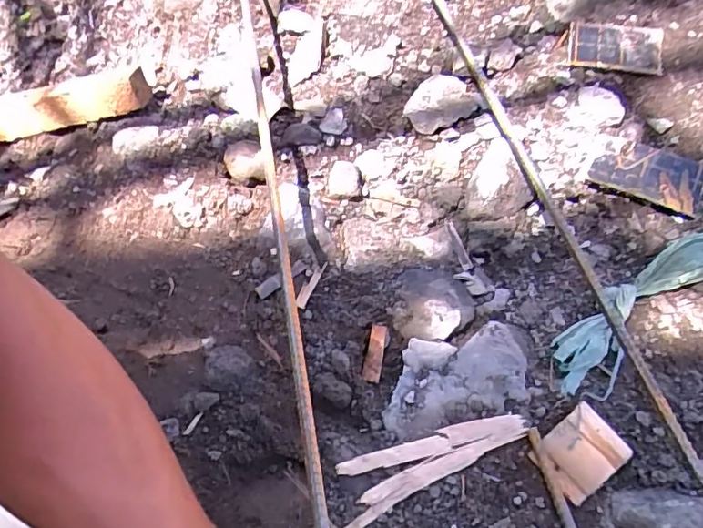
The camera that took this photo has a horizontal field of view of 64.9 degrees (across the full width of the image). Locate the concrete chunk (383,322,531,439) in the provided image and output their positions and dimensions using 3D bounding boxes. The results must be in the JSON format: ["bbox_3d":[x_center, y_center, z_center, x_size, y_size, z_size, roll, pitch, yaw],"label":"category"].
[{"bbox_3d":[0.096,0.105,0.515,0.138,0.017,0.078,-12,60,-10],"label":"concrete chunk"}]

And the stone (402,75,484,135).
[{"bbox_3d":[0.103,-0.191,0.658,0.081,0.023,0.065,-22,63,-15],"label":"stone"}]

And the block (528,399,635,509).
[{"bbox_3d":[0.200,0.163,0.480,0.071,0.015,0.056,-33,66,-20],"label":"block"}]

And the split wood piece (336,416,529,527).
[{"bbox_3d":[0.063,0.167,0.479,0.187,0.006,0.049,-23,63,-16],"label":"split wood piece"}]

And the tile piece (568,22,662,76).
[{"bbox_3d":[0.316,-0.261,0.664,0.107,0.011,0.061,8,76,9],"label":"tile piece"}]

